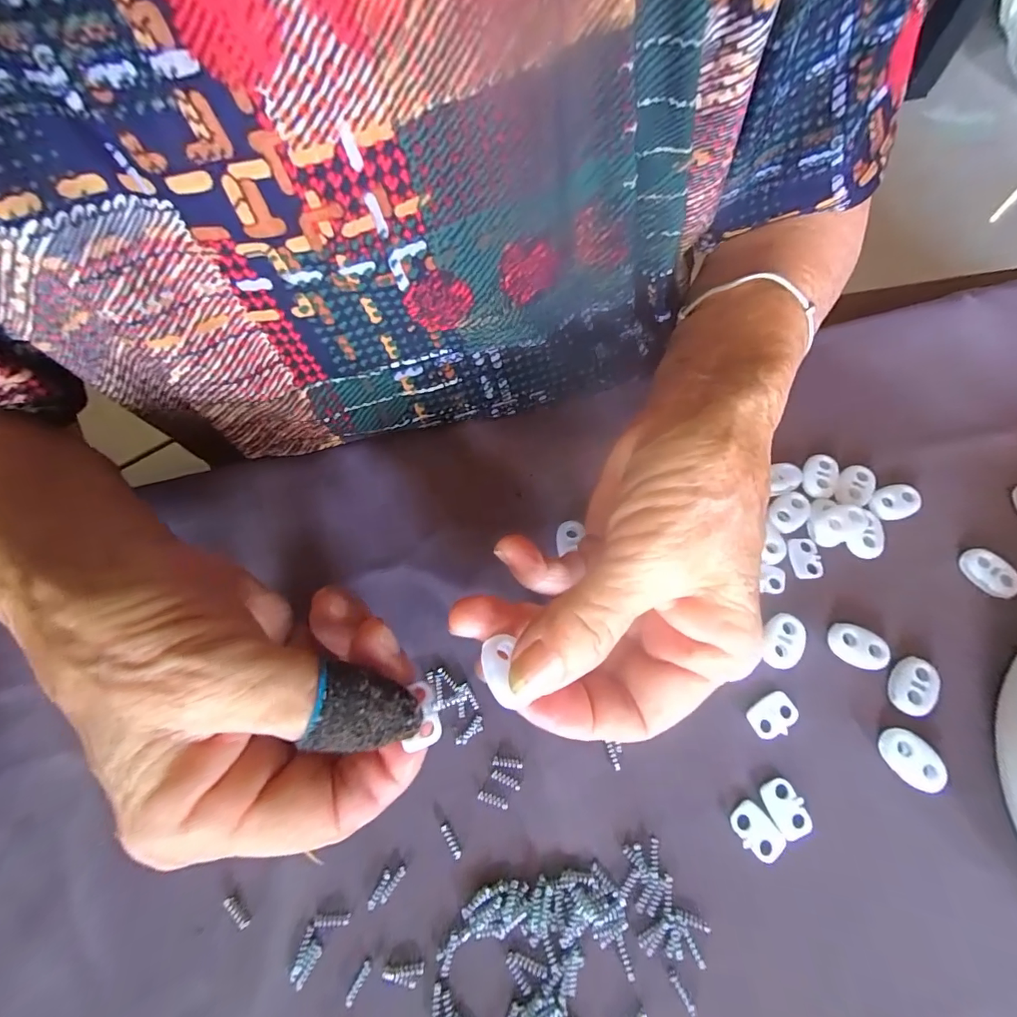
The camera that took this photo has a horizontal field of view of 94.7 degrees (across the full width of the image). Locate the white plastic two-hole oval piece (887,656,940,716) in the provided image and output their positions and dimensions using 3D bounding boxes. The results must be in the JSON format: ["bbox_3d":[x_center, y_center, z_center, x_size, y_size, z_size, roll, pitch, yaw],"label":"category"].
[{"bbox_3d":[0.159,0.069,0.184,0.015,0.005,0.022,26,70,13],"label":"white plastic two-hole oval piece"}]

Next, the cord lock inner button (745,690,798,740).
[{"bbox_3d":[0.104,0.081,0.184,0.020,0.004,0.013,-32,69,-11],"label":"cord lock inner button"}]

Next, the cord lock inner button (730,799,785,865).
[{"bbox_3d":[0.090,0.117,0.168,0.013,0.004,0.019,-40,71,-13],"label":"cord lock inner button"}]

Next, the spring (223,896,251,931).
[{"bbox_3d":[-0.095,0.140,0.163,0.011,0.004,0.004,41,74,17],"label":"spring"}]

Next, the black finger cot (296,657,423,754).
[{"bbox_3d":[-0.043,0.056,0.134,0.018,0.032,0.018,-13,60,45],"label":"black finger cot"}]

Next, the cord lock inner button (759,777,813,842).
[{"bbox_3d":[0.102,0.110,0.170,0.013,0.004,0.019,-27,68,-9],"label":"cord lock inner button"}]

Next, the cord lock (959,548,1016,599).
[{"bbox_3d":[0.206,0.027,0.201,0.015,0.006,0.022,-28,68,-9],"label":"cord lock"}]

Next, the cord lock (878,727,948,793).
[{"bbox_3d":[0.150,0.093,0.174,0.015,0.005,0.021,-43,71,-15],"label":"cord lock"}]

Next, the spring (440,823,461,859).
[{"bbox_3d":[-0.021,0.121,0.170,0.004,0.004,0.012,-34,70,-12],"label":"spring"}]

